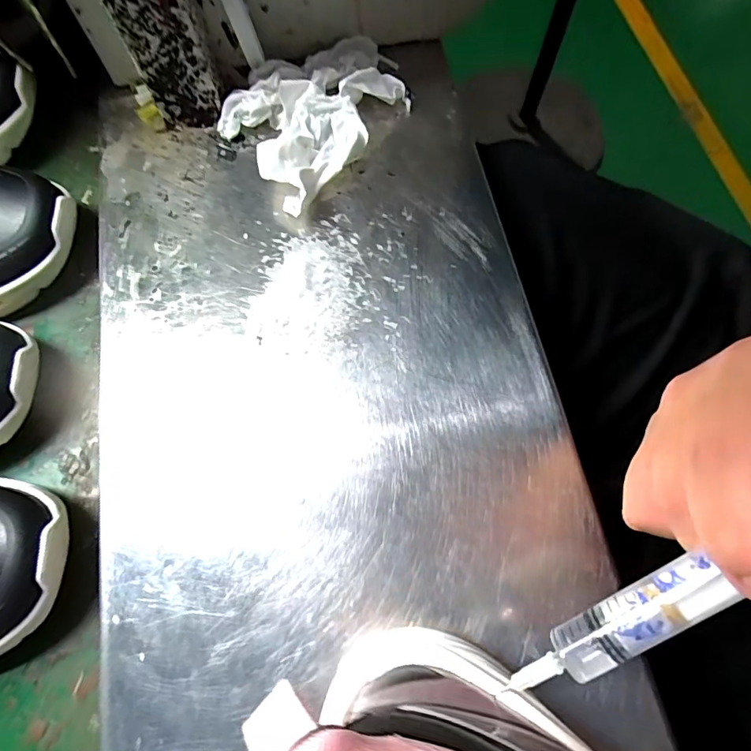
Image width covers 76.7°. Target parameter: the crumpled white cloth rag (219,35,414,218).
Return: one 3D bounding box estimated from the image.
[{"bbox_3d":[-0.031,-0.161,0.290,0.109,0.022,0.087,-36,75,-12],"label":"crumpled white cloth rag"}]

